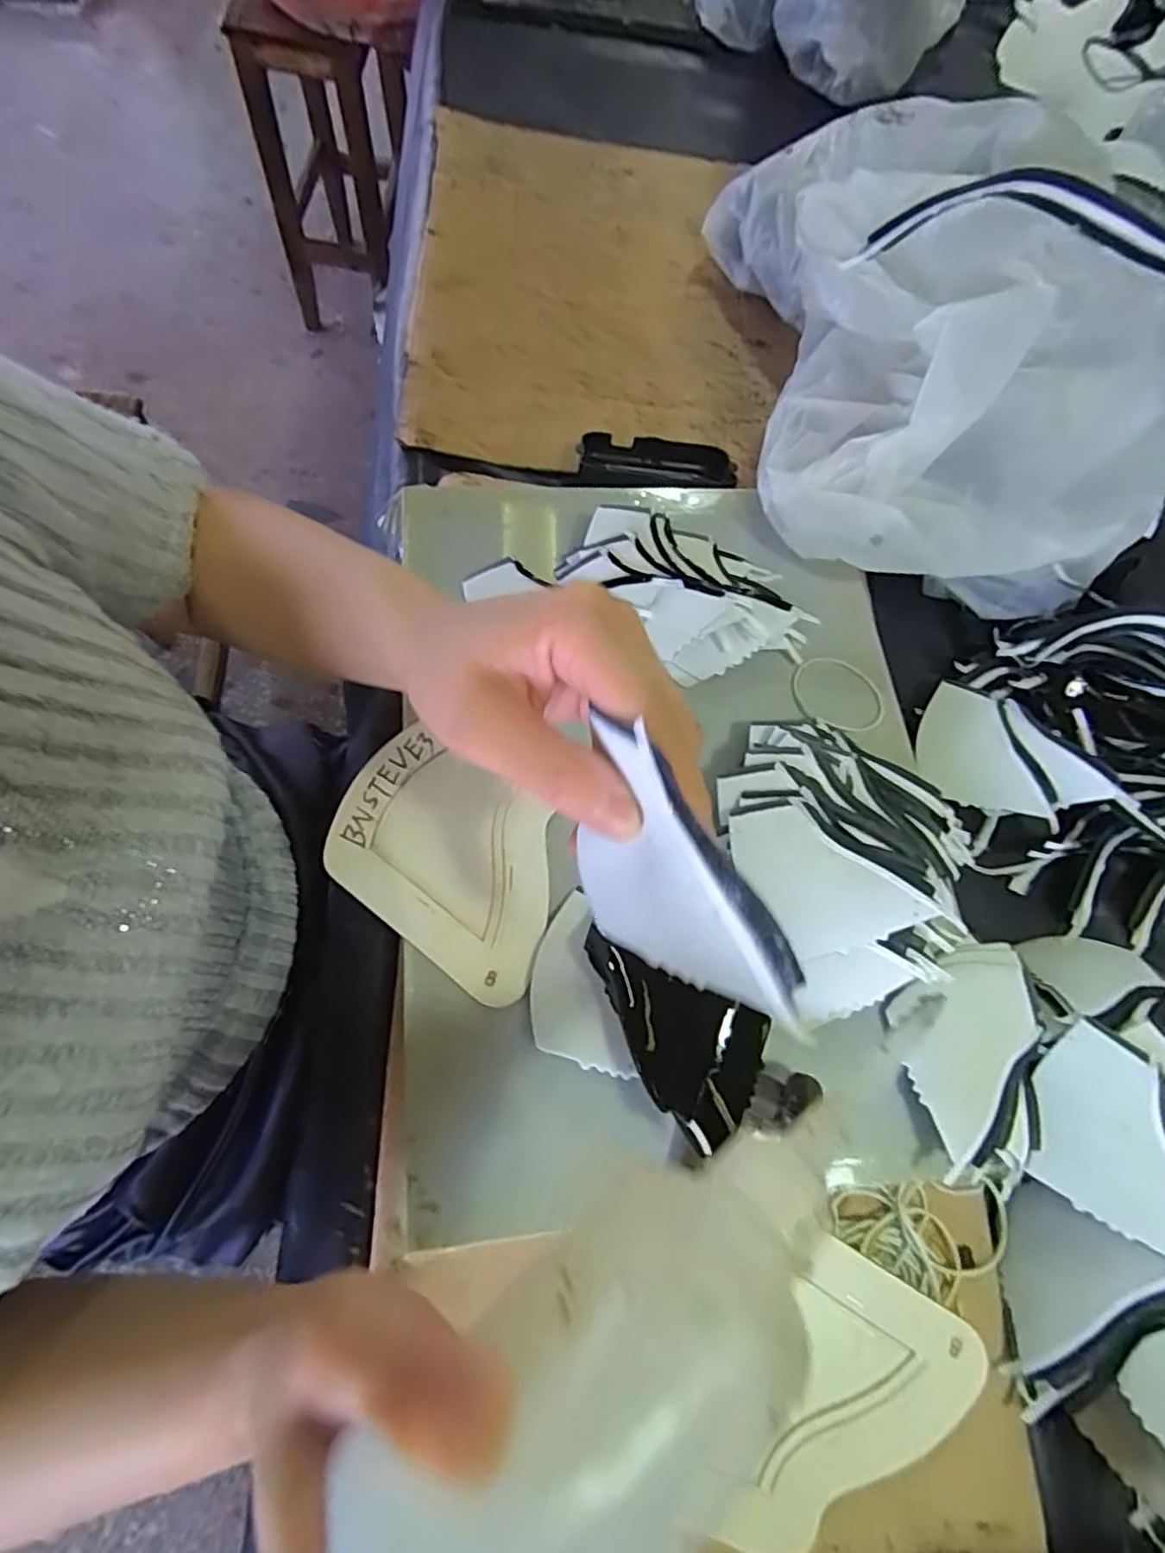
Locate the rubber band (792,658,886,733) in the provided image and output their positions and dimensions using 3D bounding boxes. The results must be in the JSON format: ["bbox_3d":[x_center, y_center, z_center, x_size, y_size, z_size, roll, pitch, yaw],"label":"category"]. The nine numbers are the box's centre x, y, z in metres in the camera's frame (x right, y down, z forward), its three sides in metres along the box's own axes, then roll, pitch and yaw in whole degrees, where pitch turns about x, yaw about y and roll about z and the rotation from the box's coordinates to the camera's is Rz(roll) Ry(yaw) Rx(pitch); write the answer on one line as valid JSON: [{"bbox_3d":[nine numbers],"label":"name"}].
[{"bbox_3d":[0.150,-0.047,0.388,0.054,0.006,0.053,3,61,-6],"label":"rubber band"}]

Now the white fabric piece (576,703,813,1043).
[{"bbox_3d":[0.026,0.024,0.186,0.005,0.075,0.077,-22,25,-37],"label":"white fabric piece"}]

